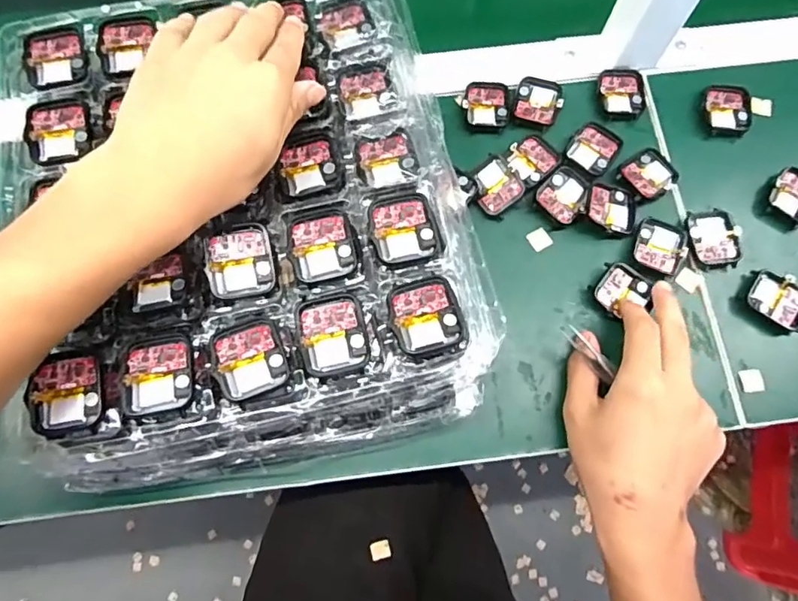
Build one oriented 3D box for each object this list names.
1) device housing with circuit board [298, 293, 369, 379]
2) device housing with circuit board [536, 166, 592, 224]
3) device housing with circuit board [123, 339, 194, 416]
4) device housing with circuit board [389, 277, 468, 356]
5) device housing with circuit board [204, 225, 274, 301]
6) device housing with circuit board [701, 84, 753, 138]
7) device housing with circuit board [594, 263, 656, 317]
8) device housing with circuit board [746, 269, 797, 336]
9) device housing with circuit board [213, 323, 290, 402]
[{"bbox_3d":[-0.037,0.018,0.293,0.035,0.008,0.045,-11,75,-3],"label":"device housing with circuit board"},{"bbox_3d":[0.131,-0.086,0.416,0.035,0.006,0.045,31,79,7],"label":"device housing with circuit board"},{"bbox_3d":[-0.130,0.041,0.285,0.035,0.008,0.039,-8,74,-3],"label":"device housing with circuit board"},{"bbox_3d":[0.015,0.008,0.291,0.038,0.010,0.044,-9,74,-3],"label":"device housing with circuit board"},{"bbox_3d":[-0.092,-0.023,0.305,0.036,0.009,0.040,-7,74,-2],"label":"device housing with circuit board"},{"bbox_3d":[0.274,-0.159,0.437,0.040,0.007,0.047,10,77,2],"label":"device housing with circuit board"},{"bbox_3d":[0.167,-0.007,0.389,0.034,0.007,0.037,34,79,7],"label":"device housing with circuit board"},{"bbox_3d":[0.286,0.000,0.393,0.044,0.011,0.039,27,78,6],"label":"device housing with circuit board"},{"bbox_3d":[-0.082,0.032,0.287,0.036,0.008,0.039,-19,75,-5],"label":"device housing with circuit board"}]

